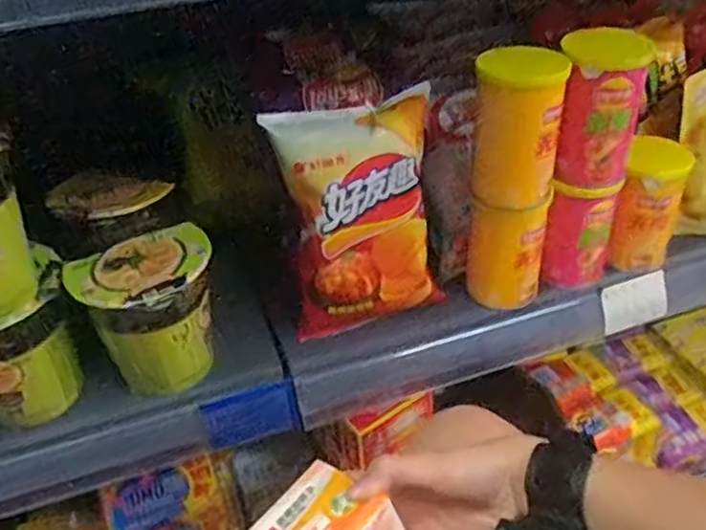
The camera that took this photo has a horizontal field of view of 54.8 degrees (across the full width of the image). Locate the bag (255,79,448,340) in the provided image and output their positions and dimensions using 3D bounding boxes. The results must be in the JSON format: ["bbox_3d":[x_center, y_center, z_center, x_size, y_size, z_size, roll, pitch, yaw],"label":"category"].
[{"bbox_3d":[0.006,-0.044,0.575,0.127,0.185,0.052,-14,25,-12],"label":"bag"}]

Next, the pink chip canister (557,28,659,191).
[{"bbox_3d":[0.202,-0.128,0.558,0.067,0.122,0.067,8,40,13],"label":"pink chip canister"}]

